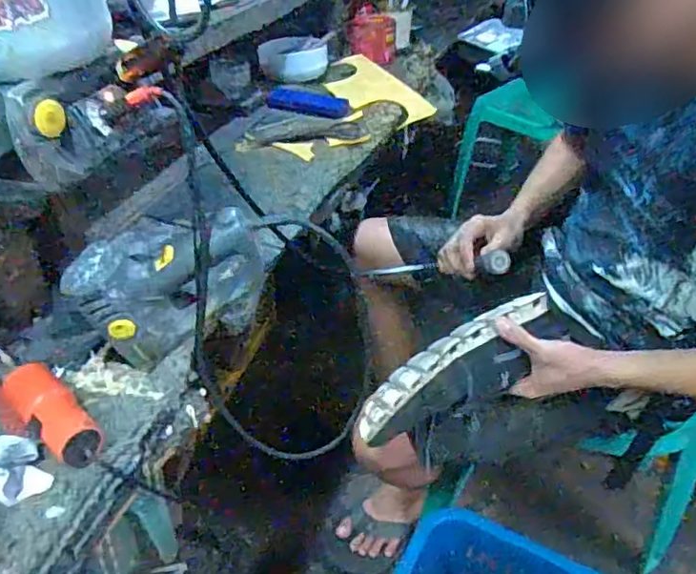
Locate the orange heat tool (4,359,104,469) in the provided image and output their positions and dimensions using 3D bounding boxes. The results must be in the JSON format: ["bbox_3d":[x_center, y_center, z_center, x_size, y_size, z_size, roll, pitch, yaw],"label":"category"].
[{"bbox_3d":[-0.271,0.117,0.538,0.128,0.034,0.047,31,45,31],"label":"orange heat tool"}]

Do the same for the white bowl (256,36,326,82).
[{"bbox_3d":[-0.113,-0.490,1.252,0.137,0.066,0.138,3,38,-2],"label":"white bowl"}]

